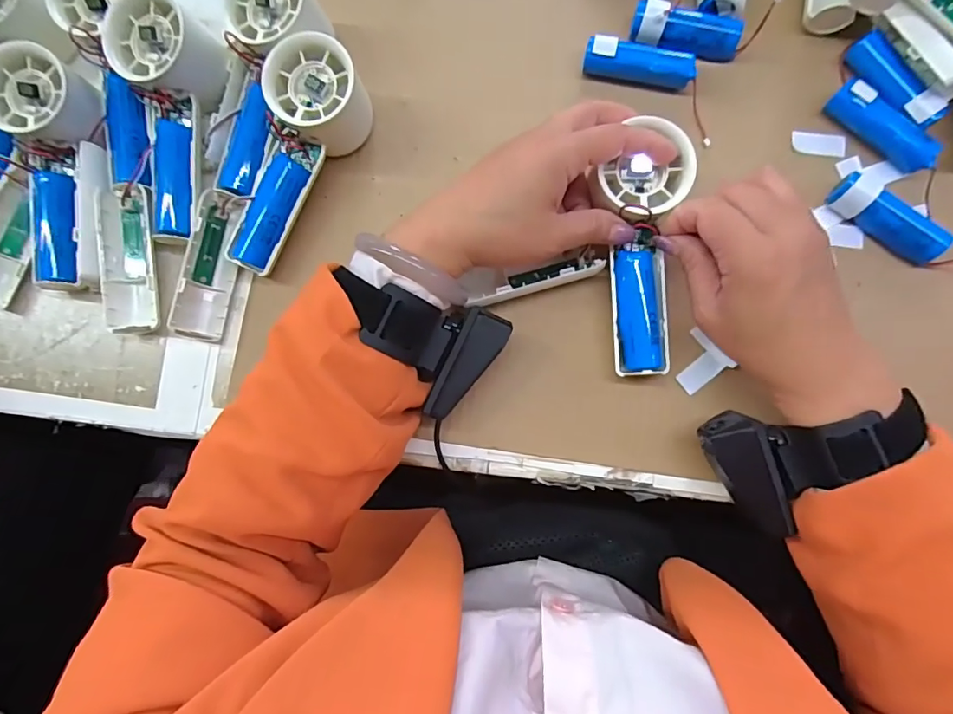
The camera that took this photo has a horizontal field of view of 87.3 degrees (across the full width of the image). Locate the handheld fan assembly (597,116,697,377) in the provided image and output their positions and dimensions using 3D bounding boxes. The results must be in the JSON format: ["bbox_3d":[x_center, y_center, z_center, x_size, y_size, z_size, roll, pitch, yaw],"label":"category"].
[{"bbox_3d":[0.099,-0.063,0.304,0.050,0.027,0.147,2,98,3],"label":"handheld fan assembly"}]

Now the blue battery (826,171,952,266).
[{"bbox_3d":[0.264,-0.088,0.322,0.073,0.025,0.020,39,83,7],"label":"blue battery"}]

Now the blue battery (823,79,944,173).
[{"bbox_3d":[0.270,-0.153,0.331,0.025,0.024,0.073,-42,82,-6],"label":"blue battery"}]

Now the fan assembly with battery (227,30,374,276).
[{"bbox_3d":[-0.116,-0.124,0.325,0.055,0.057,0.141,17,81,4],"label":"fan assembly with battery"}]

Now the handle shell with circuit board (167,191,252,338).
[{"bbox_3d":[-0.178,-0.062,0.335,0.026,0.026,0.099,10,81,3],"label":"handle shell with circuit board"}]

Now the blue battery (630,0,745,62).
[{"bbox_3d":[0.144,-0.224,0.344,0.073,0.023,0.022,15,81,3],"label":"blue battery"}]

